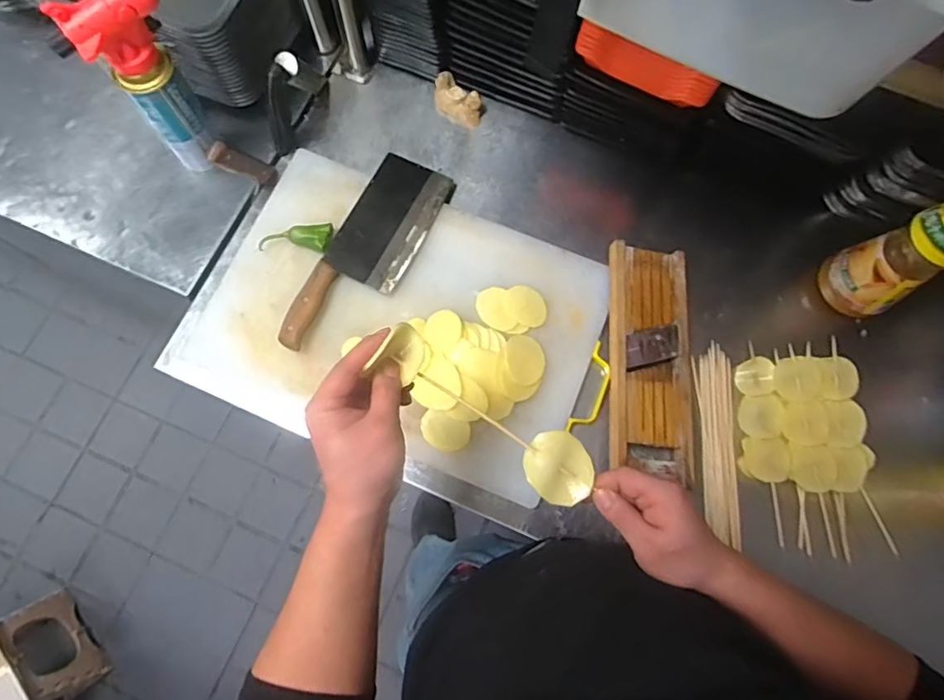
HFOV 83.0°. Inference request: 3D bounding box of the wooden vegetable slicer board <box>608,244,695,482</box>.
[{"bbox_3d":[0.226,0.008,0.668,0.108,0.026,0.287,4,75,0],"label":"wooden vegetable slicer board"}]

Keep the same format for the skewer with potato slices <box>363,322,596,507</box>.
[{"bbox_3d":[0.016,0.050,0.421,0.199,0.020,0.052,39,77,-7],"label":"skewer with potato slices"}]

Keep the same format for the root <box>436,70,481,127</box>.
[{"bbox_3d":[-0.022,-0.359,0.771,0.085,0.033,0.041,43,78,9],"label":"root"}]

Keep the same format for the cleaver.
[{"bbox_3d":[-0.135,-0.126,0.690,0.105,0.028,0.300,27,76,5],"label":"cleaver"}]

